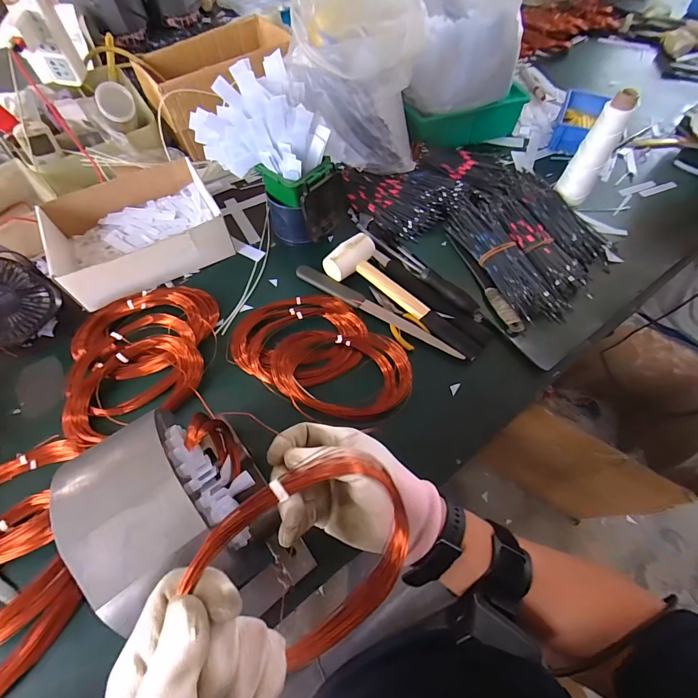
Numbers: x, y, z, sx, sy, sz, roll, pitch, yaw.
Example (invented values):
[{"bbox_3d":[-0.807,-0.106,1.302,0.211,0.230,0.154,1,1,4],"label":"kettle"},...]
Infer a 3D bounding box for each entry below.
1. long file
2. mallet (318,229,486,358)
[{"bbox_3d":[0.037,-0.059,0.534,0.279,0.009,0.027,30,65,16],"label":"long file"},{"bbox_3d":[0.083,-0.079,0.518,0.251,0.036,0.077,37,67,19],"label":"mallet"}]

